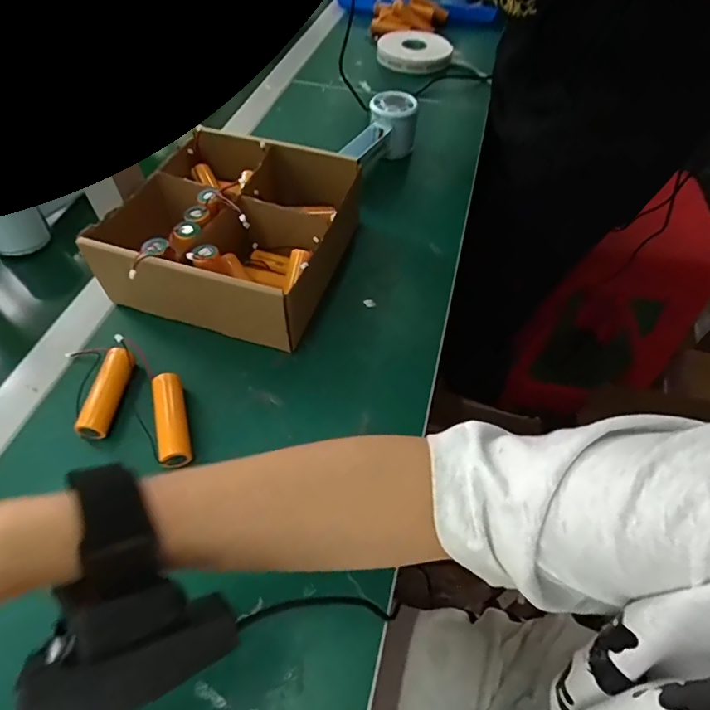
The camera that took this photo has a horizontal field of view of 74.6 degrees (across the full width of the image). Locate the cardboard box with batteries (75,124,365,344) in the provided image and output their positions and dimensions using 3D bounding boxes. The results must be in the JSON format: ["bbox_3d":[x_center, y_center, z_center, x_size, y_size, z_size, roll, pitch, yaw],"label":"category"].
[{"bbox_3d":[-0.110,-0.120,0.443,0.184,0.075,0.202,15,54,9],"label":"cardboard box with batteries"}]

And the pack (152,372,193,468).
[{"bbox_3d":[-0.138,0.050,0.352,0.021,0.019,0.075,-14,55,-12],"label":"pack"}]

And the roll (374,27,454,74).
[{"bbox_3d":[0.096,-0.503,0.768,0.118,0.022,0.126,1,53,-1],"label":"roll"}]

